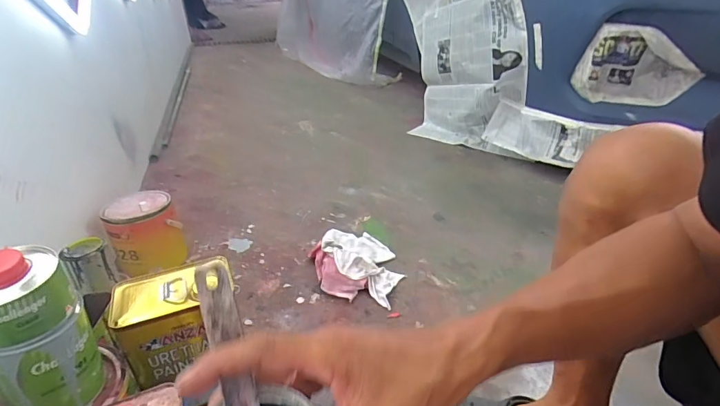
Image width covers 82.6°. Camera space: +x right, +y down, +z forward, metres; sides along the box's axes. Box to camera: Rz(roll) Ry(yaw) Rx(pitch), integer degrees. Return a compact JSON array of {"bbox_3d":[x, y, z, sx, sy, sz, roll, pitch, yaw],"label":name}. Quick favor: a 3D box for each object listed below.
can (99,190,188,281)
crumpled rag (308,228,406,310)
[{"bbox_3d":[-0.541,0.077,1.047,0.165,0.170,0.164,-13,32,-17],"label":"can"},{"bbox_3d":[-0.004,0.137,0.987,0.200,0.080,0.266,-12,32,-16],"label":"crumpled rag"}]

